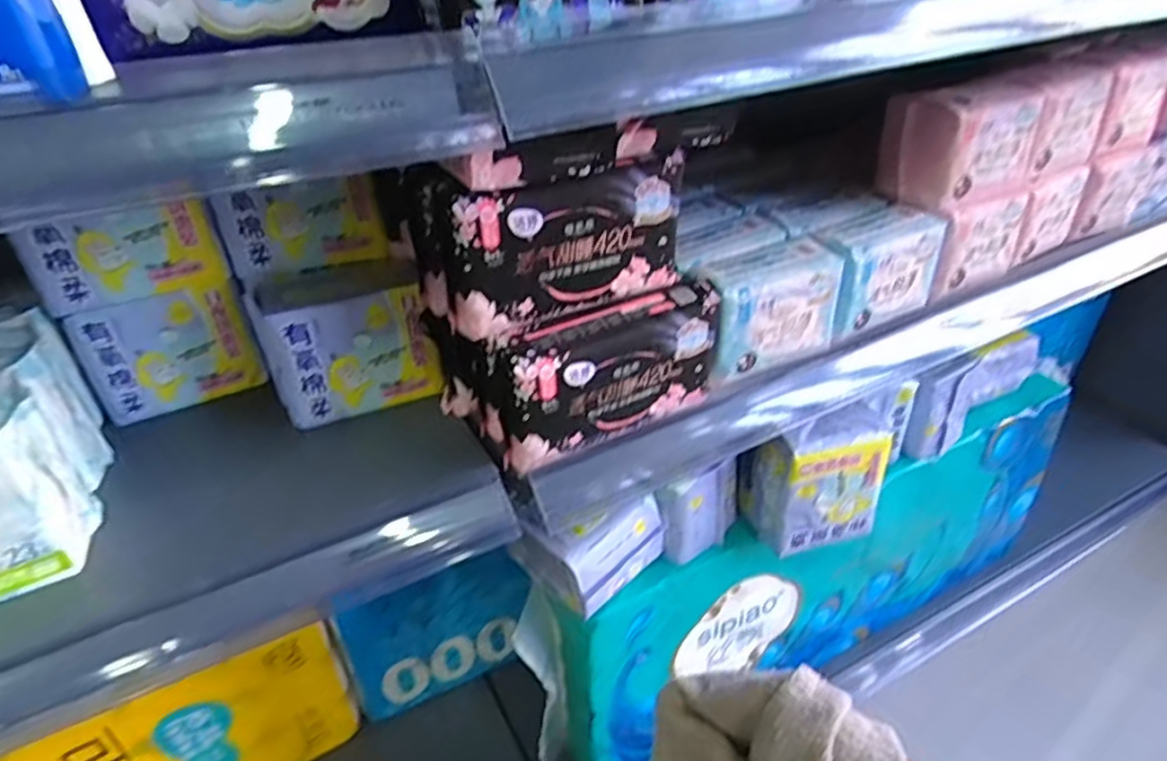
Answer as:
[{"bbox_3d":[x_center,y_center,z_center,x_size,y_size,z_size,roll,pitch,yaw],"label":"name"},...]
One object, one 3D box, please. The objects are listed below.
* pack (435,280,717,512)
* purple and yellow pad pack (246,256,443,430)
[{"bbox_3d":[-0.002,-0.016,0.523,0.172,0.105,0.108,-21,39,-25],"label":"pack"},{"bbox_3d":[-0.185,-0.034,0.553,0.120,0.099,0.076,-13,37,-16],"label":"purple and yellow pad pack"}]

